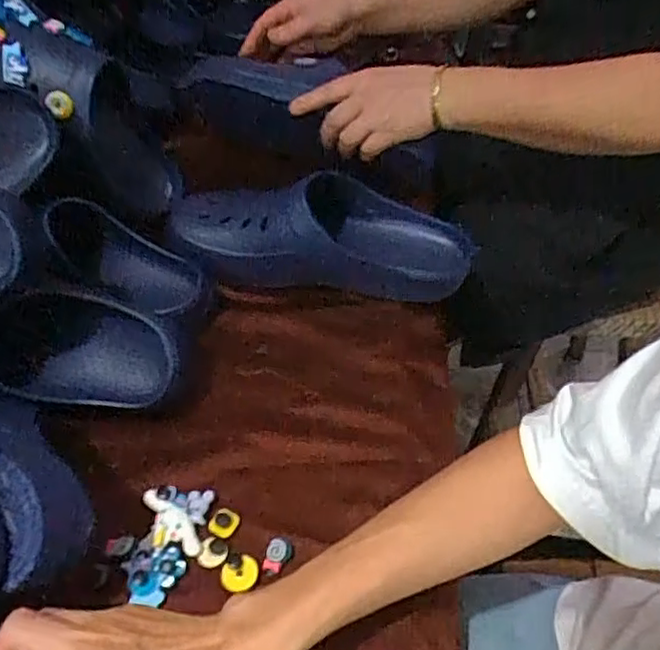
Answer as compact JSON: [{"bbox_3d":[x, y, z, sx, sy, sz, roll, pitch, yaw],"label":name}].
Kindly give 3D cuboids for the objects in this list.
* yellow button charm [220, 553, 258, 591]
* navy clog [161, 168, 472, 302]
[{"bbox_3d":[-0.060,0.170,0.443,0.025,0.007,0.022,-23,52,-18],"label":"yellow button charm"},{"bbox_3d":[-0.008,-0.093,0.625,0.284,0.087,0.103,4,49,6],"label":"navy clog"}]

